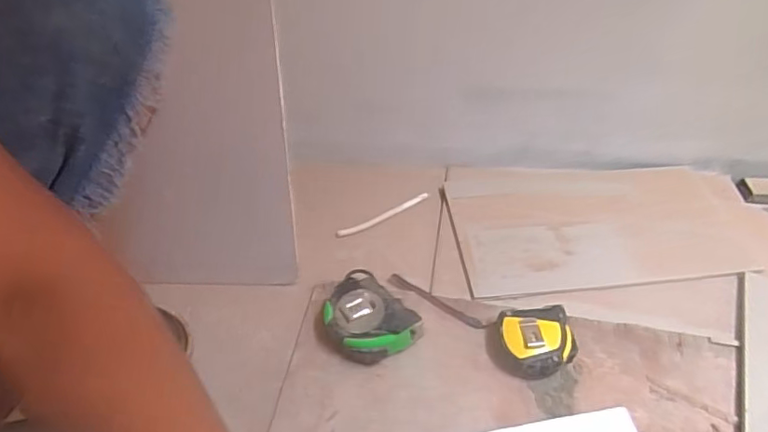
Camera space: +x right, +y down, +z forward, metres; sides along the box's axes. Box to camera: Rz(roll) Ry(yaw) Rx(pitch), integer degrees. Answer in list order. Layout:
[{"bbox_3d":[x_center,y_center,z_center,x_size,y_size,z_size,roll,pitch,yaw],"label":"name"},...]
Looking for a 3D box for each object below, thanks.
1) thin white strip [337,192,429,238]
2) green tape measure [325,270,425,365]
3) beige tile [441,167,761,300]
[{"bbox_3d":[0.001,-0.001,0.708,0.136,0.007,0.014,-23,52,-19],"label":"thin white strip"},{"bbox_3d":[-0.024,0.108,0.576,0.080,0.050,0.111,-29,54,-24],"label":"green tape measure"},{"bbox_3d":[0.281,0.008,0.694,0.380,0.011,0.197,-5,48,-4],"label":"beige tile"}]

